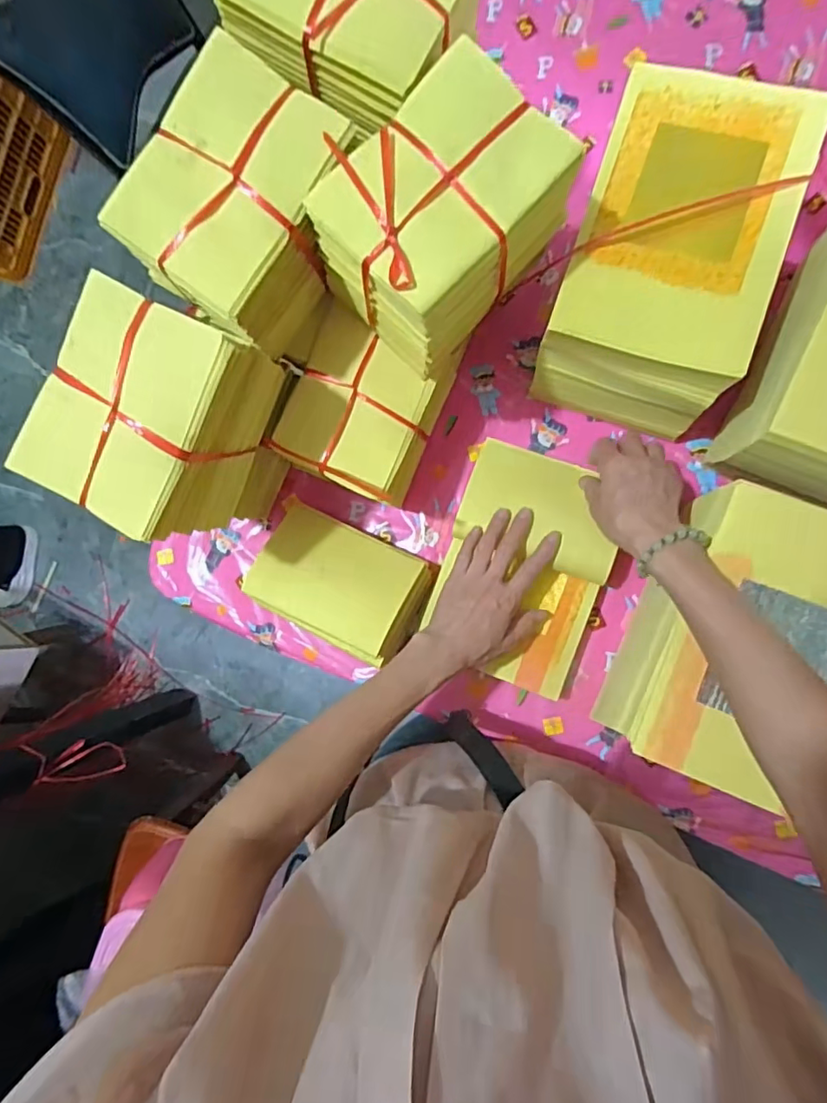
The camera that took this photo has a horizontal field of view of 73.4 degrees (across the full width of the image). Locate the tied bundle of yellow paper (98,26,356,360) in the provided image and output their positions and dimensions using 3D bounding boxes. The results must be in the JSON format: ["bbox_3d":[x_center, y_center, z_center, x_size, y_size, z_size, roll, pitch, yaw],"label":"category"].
[{"bbox_3d":[-0.126,-0.264,0.449,0.116,0.130,0.167,36,94,8],"label":"tied bundle of yellow paper"}]

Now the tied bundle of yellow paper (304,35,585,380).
[{"bbox_3d":[0.023,-0.253,0.431,0.171,0.111,0.121,-45,83,6],"label":"tied bundle of yellow paper"}]

